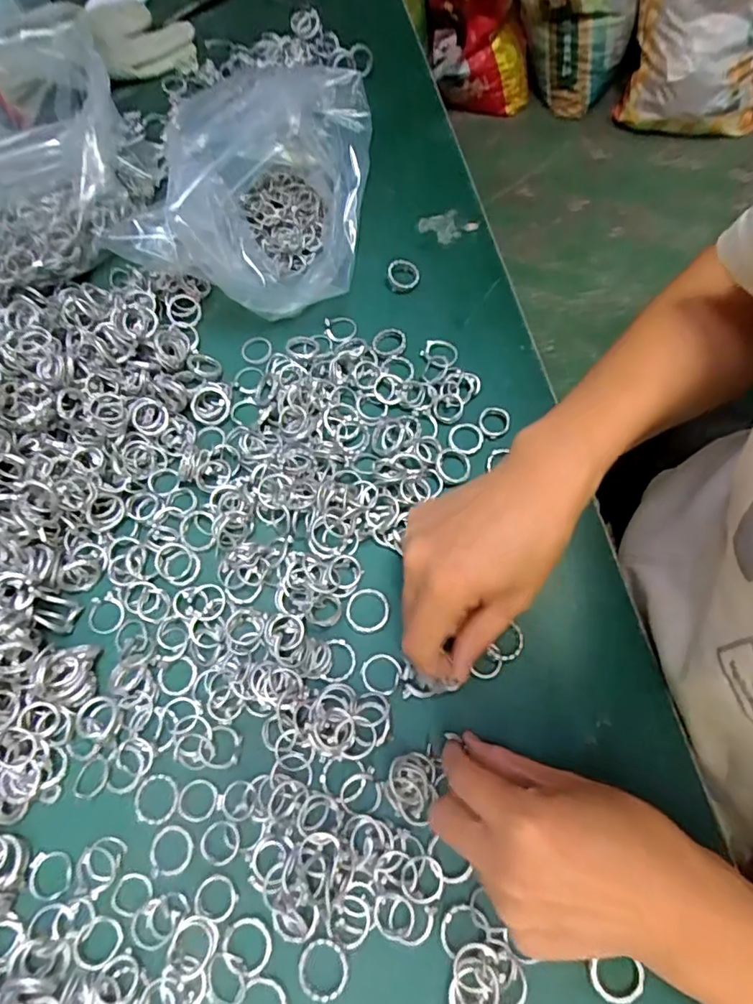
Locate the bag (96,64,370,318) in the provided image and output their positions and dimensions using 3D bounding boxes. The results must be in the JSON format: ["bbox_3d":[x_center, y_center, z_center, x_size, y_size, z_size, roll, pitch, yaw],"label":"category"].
[{"bbox_3d":[-0.065,-0.212,0.392,0.110,0.094,0.142,7,66,5],"label":"bag"}]

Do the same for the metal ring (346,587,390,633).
[{"bbox_3d":[-0.005,0.062,0.331,0.025,0.004,0.026,-1,66,2],"label":"metal ring"}]

